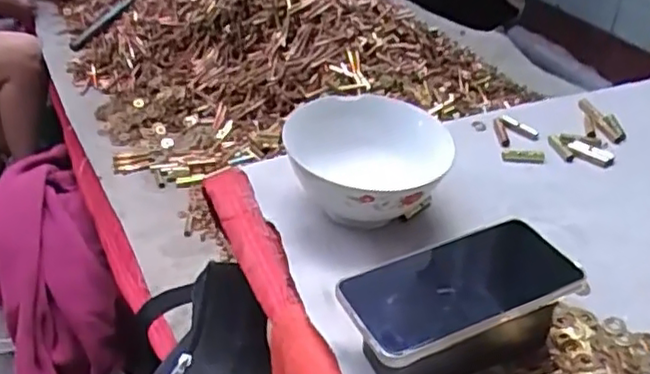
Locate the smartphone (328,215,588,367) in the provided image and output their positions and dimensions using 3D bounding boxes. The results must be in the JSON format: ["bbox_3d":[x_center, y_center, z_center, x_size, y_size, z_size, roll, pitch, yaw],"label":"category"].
[{"bbox_3d":[0.093,0.067,0.455,0.159,0.010,0.079,-18,41,-18],"label":"smartphone"}]

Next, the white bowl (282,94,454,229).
[{"bbox_3d":[0.030,-0.015,0.594,0.148,0.084,0.148,0,34,0],"label":"white bowl"}]

